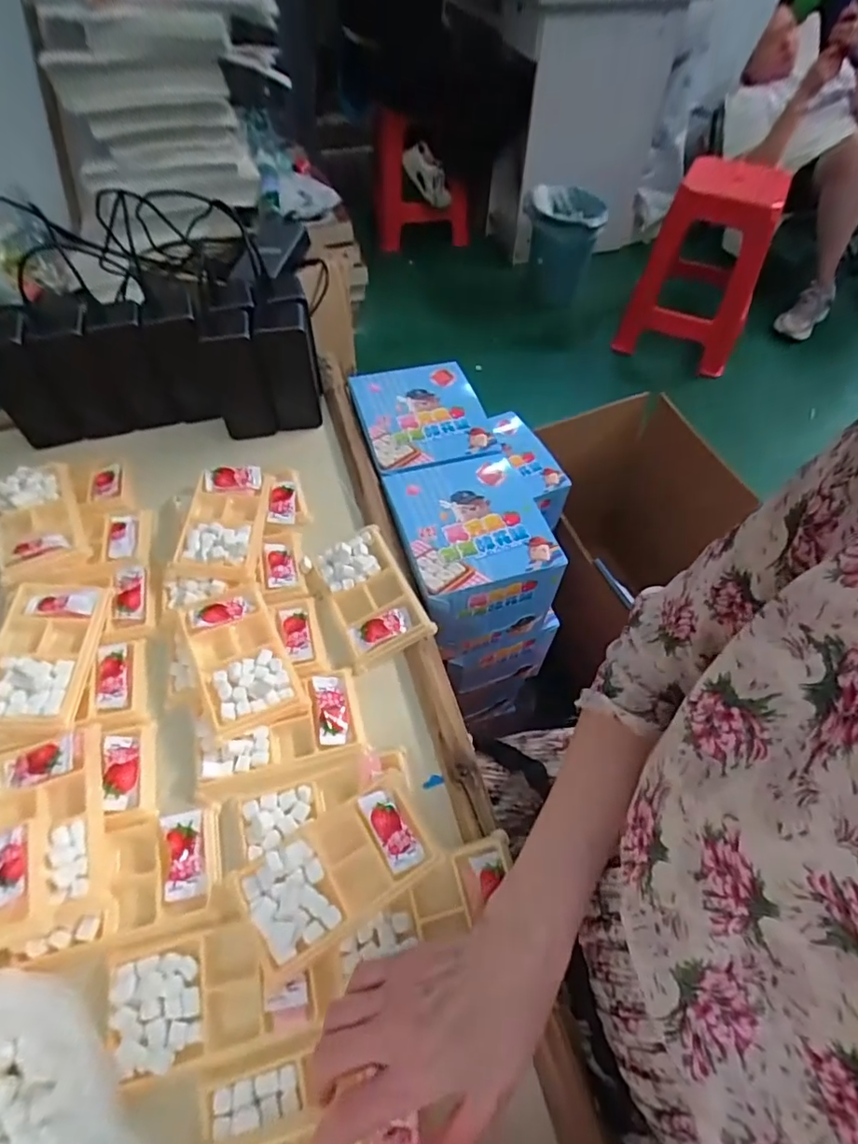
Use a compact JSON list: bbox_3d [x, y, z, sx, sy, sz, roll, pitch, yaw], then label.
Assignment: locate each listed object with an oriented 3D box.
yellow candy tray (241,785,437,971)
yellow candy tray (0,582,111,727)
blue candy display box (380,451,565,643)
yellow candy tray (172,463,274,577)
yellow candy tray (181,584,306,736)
[{"bbox_3d":[-0.063,0.206,0.392,0.119,0.012,0.067,-26,60,-18],"label":"yellow candy tray"},{"bbox_3d":[-0.329,0.067,0.482,0.076,0.022,0.133,-3,56,-4],"label":"yellow candy tray"},{"bbox_3d":[0.042,-0.033,0.615,0.148,0.092,0.175,-13,57,-10],"label":"blue candy display box"},{"bbox_3d":[-0.205,-0.053,0.569,0.077,0.024,0.134,-1,56,-2],"label":"yellow candy tray"},{"bbox_3d":[-0.163,0.070,0.487,0.071,0.021,0.132,-23,59,-16],"label":"yellow candy tray"}]

